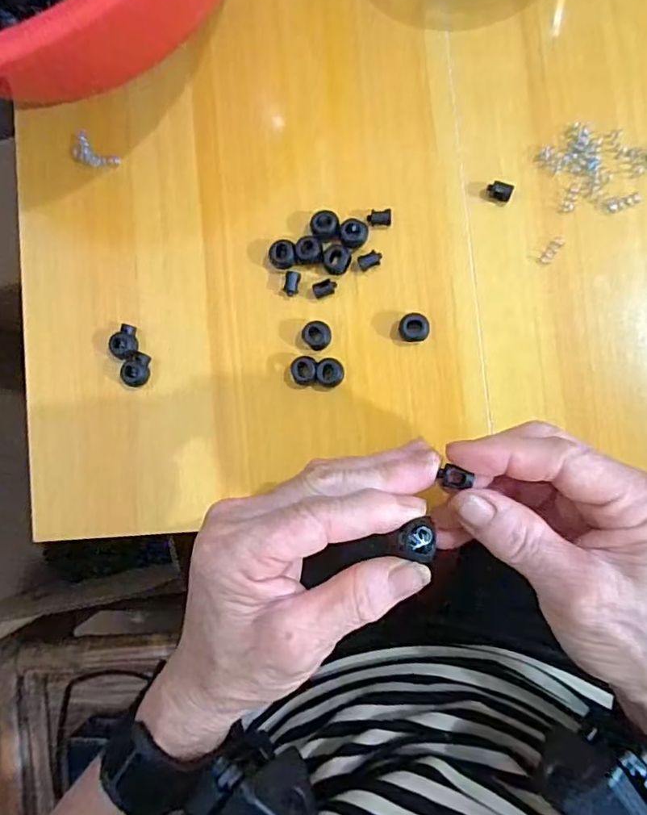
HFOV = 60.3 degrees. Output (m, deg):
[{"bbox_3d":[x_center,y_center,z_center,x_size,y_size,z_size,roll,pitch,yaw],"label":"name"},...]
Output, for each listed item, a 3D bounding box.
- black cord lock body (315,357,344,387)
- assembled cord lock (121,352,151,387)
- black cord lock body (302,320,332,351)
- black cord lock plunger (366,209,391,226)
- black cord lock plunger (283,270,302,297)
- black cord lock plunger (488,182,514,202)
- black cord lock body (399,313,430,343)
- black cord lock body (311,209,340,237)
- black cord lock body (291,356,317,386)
[{"bbox_3d":[0.004,-0.021,0.337,0.016,0.011,0.017,5,87,9],"label":"black cord lock body"},{"bbox_3d":[-0.119,-0.024,0.357,0.015,0.013,0.021,12,88,10],"label":"assembled cord lock"},{"bbox_3d":[-0.004,-0.044,0.339,0.016,0.012,0.017,-1,86,9],"label":"black cord lock body"},{"bbox_3d":[0.034,-0.115,0.340,0.014,0.006,0.009,-3,86,9],"label":"black cord lock plunger"},{"bbox_3d":[-0.020,-0.077,0.346,0.009,0.006,0.014,12,88,10],"label":"black cord lock plunger"},{"bbox_3d":[0.104,-0.127,0.330,0.015,0.009,0.008,16,89,10],"label":"black cord lock plunger"},{"bbox_3d":[0.054,-0.047,0.330,0.017,0.012,0.016,7,88,9],"label":"black cord lock body"},{"bbox_3d":[0.002,-0.112,0.343,0.017,0.010,0.018,-1,86,9],"label":"black cord lock body"},{"bbox_3d":[-0.011,-0.022,0.338,0.015,0.012,0.017,3,87,9],"label":"black cord lock body"}]

